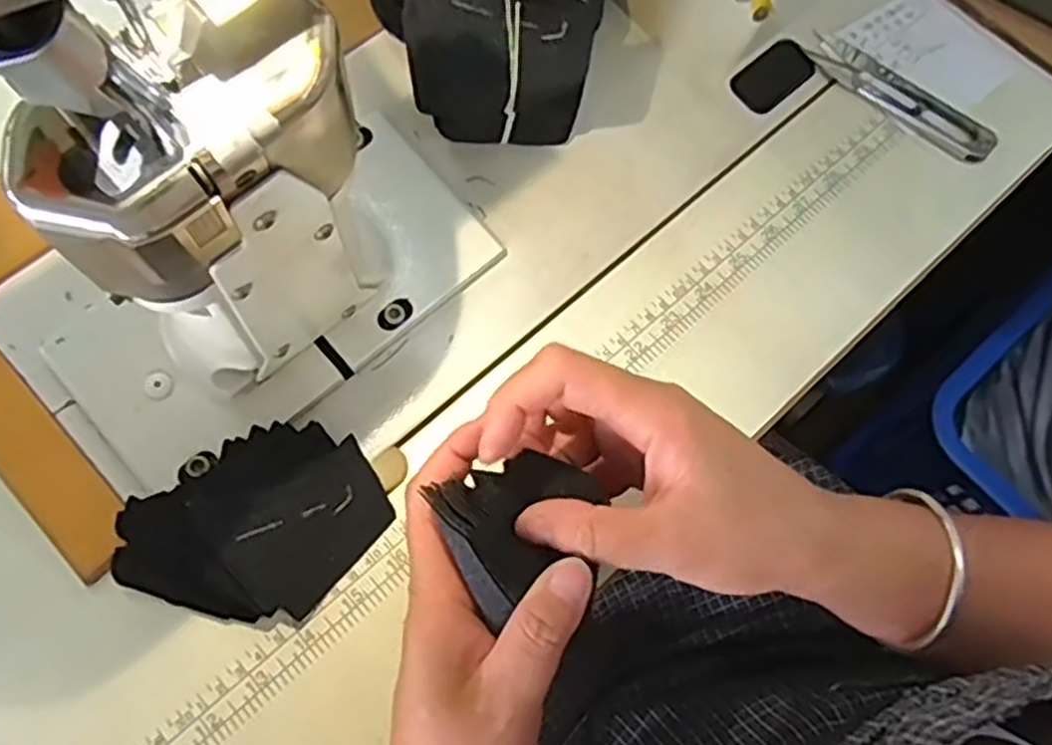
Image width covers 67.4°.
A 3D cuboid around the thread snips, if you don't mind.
[{"bbox_3d":[0.207,-0.156,0.439,0.116,0.009,0.024,42,74,14],"label":"thread snips"}]

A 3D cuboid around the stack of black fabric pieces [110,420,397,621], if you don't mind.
[{"bbox_3d":[-0.117,0.068,0.341,0.108,0.028,0.074,-34,73,-13],"label":"stack of black fabric pieces"}]

